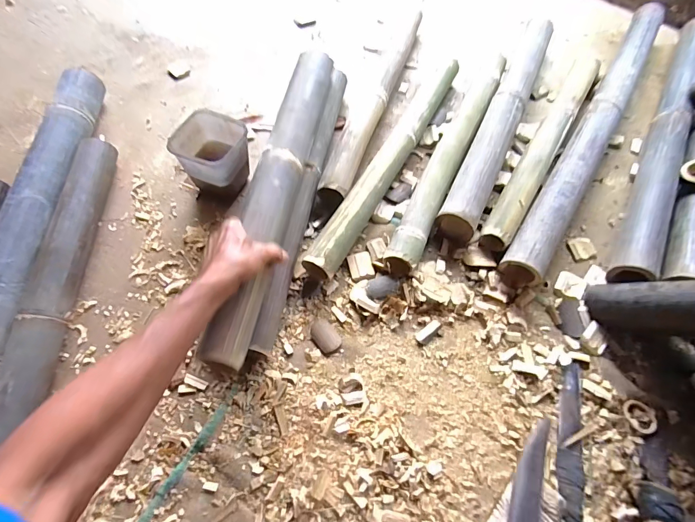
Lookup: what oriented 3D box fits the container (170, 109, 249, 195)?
[{"bbox_3d":[-0.254,-0.201,0.708,0.113,0.119,0.120,21,64,7],"label":"container"}]

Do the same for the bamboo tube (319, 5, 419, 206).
[{"bbox_3d":[0.070,-0.391,0.852,0.064,0.059,0.626,19,64,6],"label":"bamboo tube"}]

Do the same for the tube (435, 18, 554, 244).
[{"bbox_3d":[0.361,-0.336,0.833,0.077,0.061,0.717,25,65,9],"label":"tube"}]

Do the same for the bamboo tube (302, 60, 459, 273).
[{"bbox_3d":[0.100,-0.224,0.768,0.048,0.064,0.643,29,65,11],"label":"bamboo tube"}]

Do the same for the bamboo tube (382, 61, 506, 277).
[{"bbox_3d":[0.225,-0.245,0.785,0.072,0.052,0.645,25,65,9],"label":"bamboo tube"}]

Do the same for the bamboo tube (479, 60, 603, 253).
[{"bbox_3d":[0.451,-0.272,0.822,0.066,0.054,0.652,31,66,12],"label":"bamboo tube"}]

